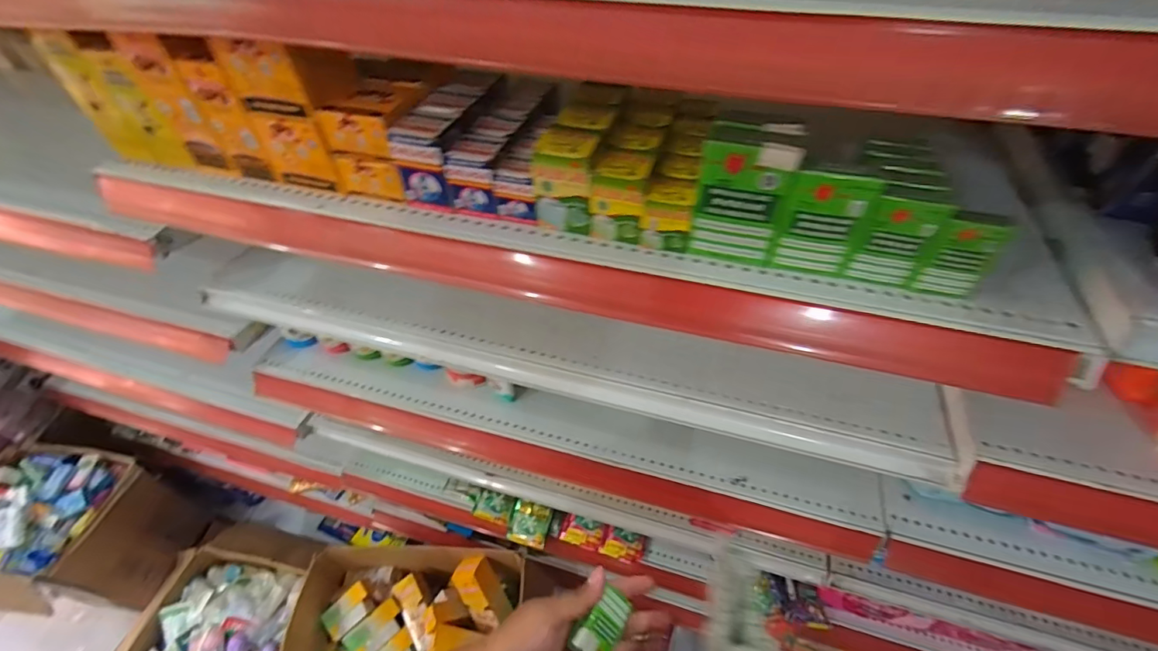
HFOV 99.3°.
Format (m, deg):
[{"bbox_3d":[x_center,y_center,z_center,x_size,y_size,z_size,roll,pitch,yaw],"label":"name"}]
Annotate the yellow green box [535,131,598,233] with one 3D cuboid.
[{"bbox_3d":[-0.010,-0.115,0.395,0.046,0.073,0.029,11,49,12],"label":"yellow green box"}]

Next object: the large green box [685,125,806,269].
[{"bbox_3d":[0.118,-0.092,0.358,0.061,0.094,0.027,13,49,13],"label":"large green box"}]

